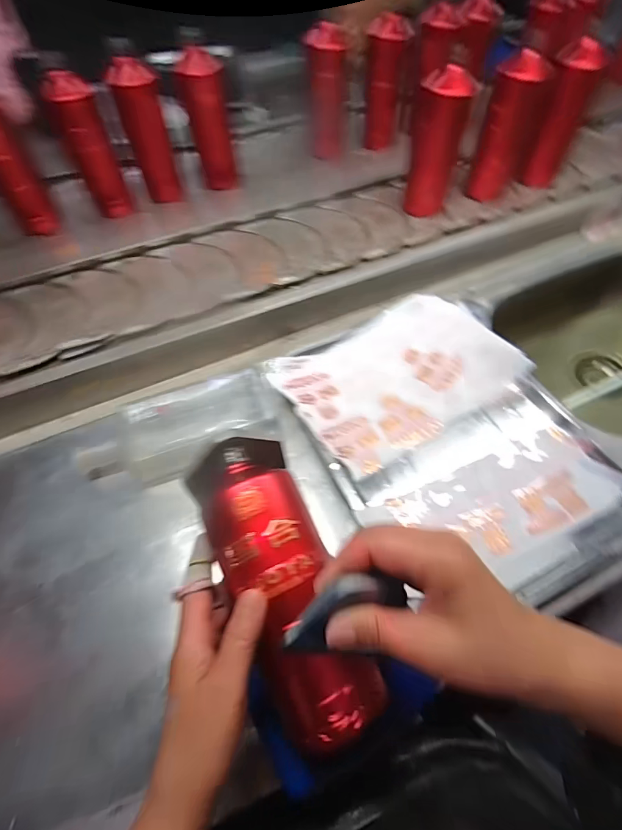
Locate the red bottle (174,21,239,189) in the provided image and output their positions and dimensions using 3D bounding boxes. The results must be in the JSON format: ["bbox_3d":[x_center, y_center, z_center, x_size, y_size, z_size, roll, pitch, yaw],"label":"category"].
[{"bbox_3d":[-0.174,-0.497,0.672,0.068,0.187,0.068,-11,60,-6],"label":"red bottle"}]

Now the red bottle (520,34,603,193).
[{"bbox_3d":[0.396,-0.466,0.638,0.072,0.179,0.074,24,63,14],"label":"red bottle"}]

